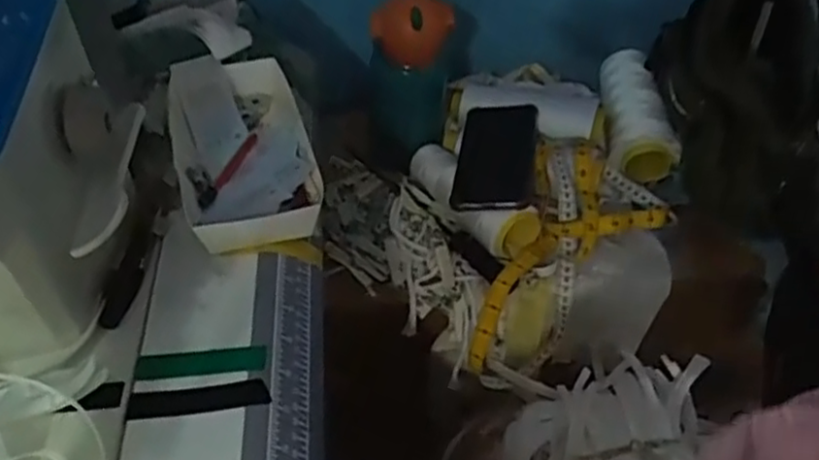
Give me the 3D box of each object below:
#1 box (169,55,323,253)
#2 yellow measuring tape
[{"bbox_3d":[-0.127,-0.063,0.549,0.097,0.034,0.199,-14,46,-12],"label":"box"},{"bbox_3d":[0.146,0.030,0.718,0.135,0.094,0.262,27,78,26],"label":"yellow measuring tape"}]

